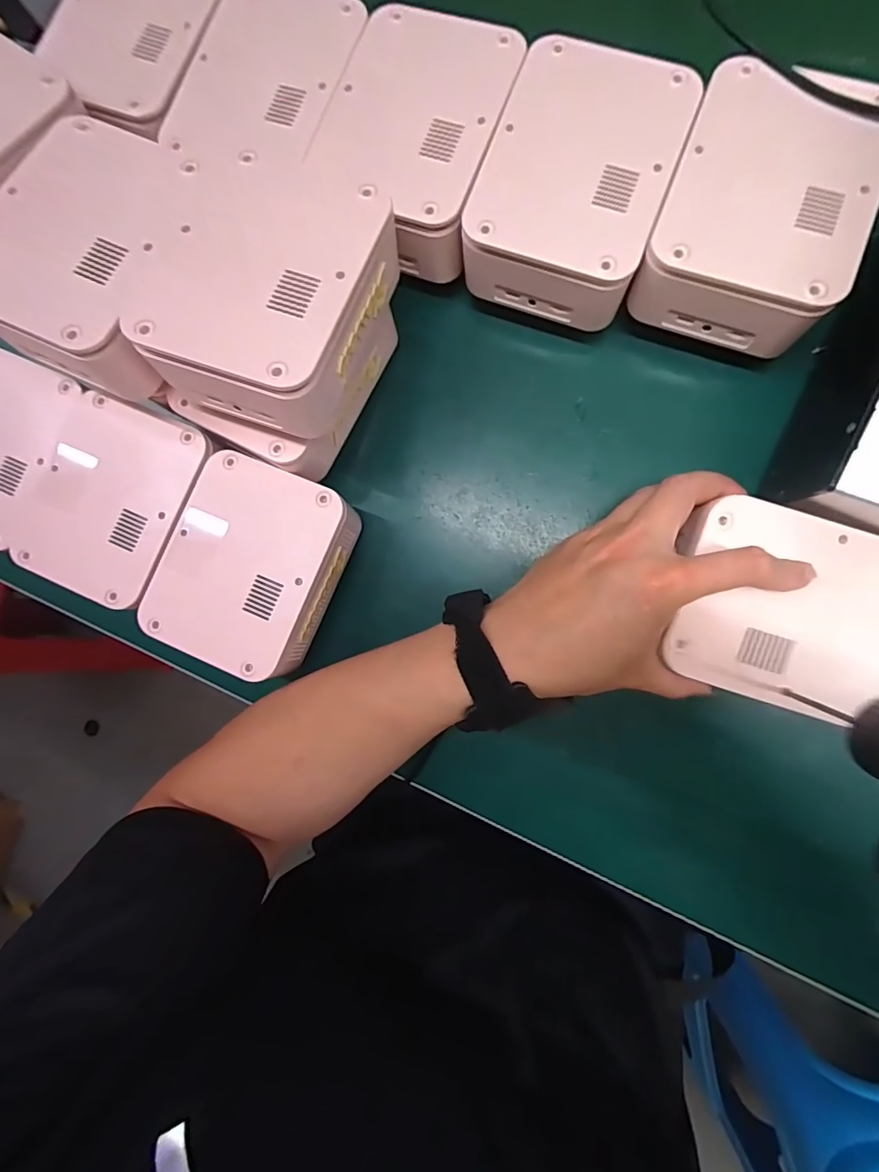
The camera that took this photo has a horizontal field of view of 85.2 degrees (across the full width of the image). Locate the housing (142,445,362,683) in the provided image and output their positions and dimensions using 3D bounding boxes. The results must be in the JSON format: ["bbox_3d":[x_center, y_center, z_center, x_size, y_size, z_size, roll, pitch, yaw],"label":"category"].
[{"bbox_3d":[-0.119,-0.013,0.317,0.101,0.056,0.126,22,92,10],"label":"housing"}]

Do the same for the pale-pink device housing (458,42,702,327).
[{"bbox_3d":[0.077,-0.226,0.271,0.099,0.039,0.131,20,88,10],"label":"pale-pink device housing"}]

